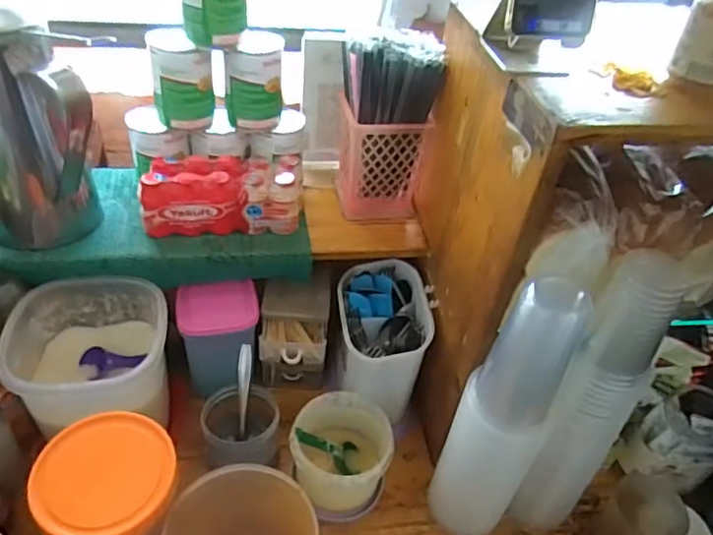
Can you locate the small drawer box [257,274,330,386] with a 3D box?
[{"bbox_3d":[-0.081,0.100,0.796,0.094,0.143,0.116,7,43,-1],"label":"small drawer box"}]

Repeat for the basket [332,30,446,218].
[{"bbox_3d":[0.035,-0.177,0.750,0.117,0.221,0.101,7,43,0],"label":"basket"}]

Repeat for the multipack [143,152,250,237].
[{"bbox_3d":[-0.200,-0.091,0.727,0.125,0.071,0.080,-3,44,-11],"label":"multipack"}]

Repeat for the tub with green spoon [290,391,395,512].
[{"bbox_3d":[-0.022,0.222,0.706,0.112,0.084,0.123,4,43,-4],"label":"tub with green spoon"}]

